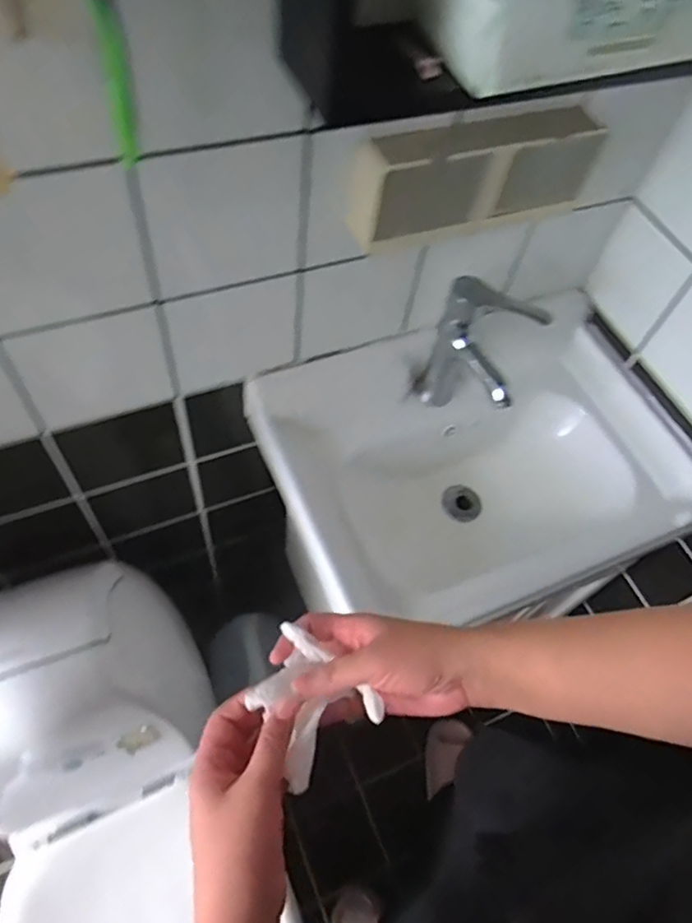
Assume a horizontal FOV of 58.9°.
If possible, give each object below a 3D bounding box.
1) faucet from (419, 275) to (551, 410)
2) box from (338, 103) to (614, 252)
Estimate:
[{"bbox_3d":[0.157,-0.122,0.767,0.132,0.189,0.091,32,60,12],"label":"faucet"},{"bbox_3d":[0.127,-0.273,0.598,0.261,0.095,0.053,-14,61,-15],"label":"box"}]

